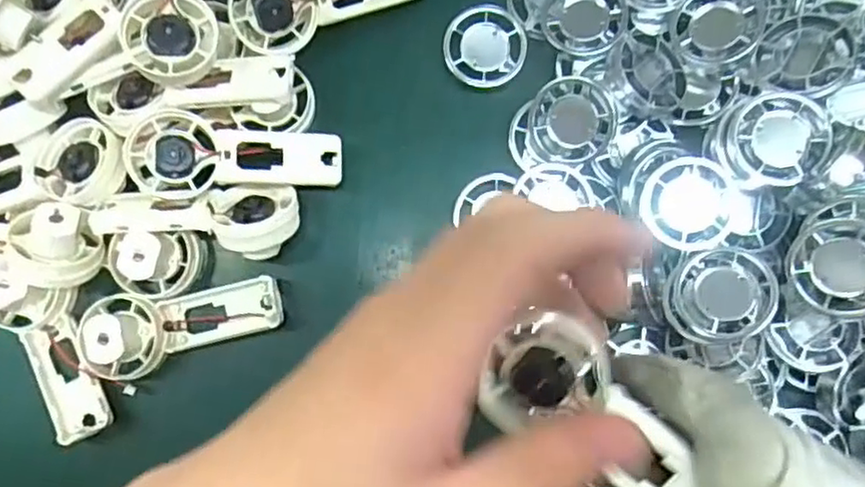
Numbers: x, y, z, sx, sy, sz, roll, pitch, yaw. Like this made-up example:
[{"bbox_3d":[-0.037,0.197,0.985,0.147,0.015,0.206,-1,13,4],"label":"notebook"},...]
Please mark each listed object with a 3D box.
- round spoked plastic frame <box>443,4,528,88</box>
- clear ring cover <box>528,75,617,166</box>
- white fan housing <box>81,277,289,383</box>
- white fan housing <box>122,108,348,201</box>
[{"bbox_3d":[0.025,-0.093,0.324,0.038,0.011,0.038,0,84,2],"label":"round spoked plastic frame"},{"bbox_3d":[0.063,-0.055,0.304,0.036,0.015,0.035,6,84,2],"label":"clear ring cover"},{"bbox_3d":[-0.115,0.036,0.312,0.087,0.019,0.038,-13,83,-14],"label":"white fan housing"},{"bbox_3d":[-0.088,-0.039,0.307,0.092,0.017,0.035,2,83,-12],"label":"white fan housing"}]

